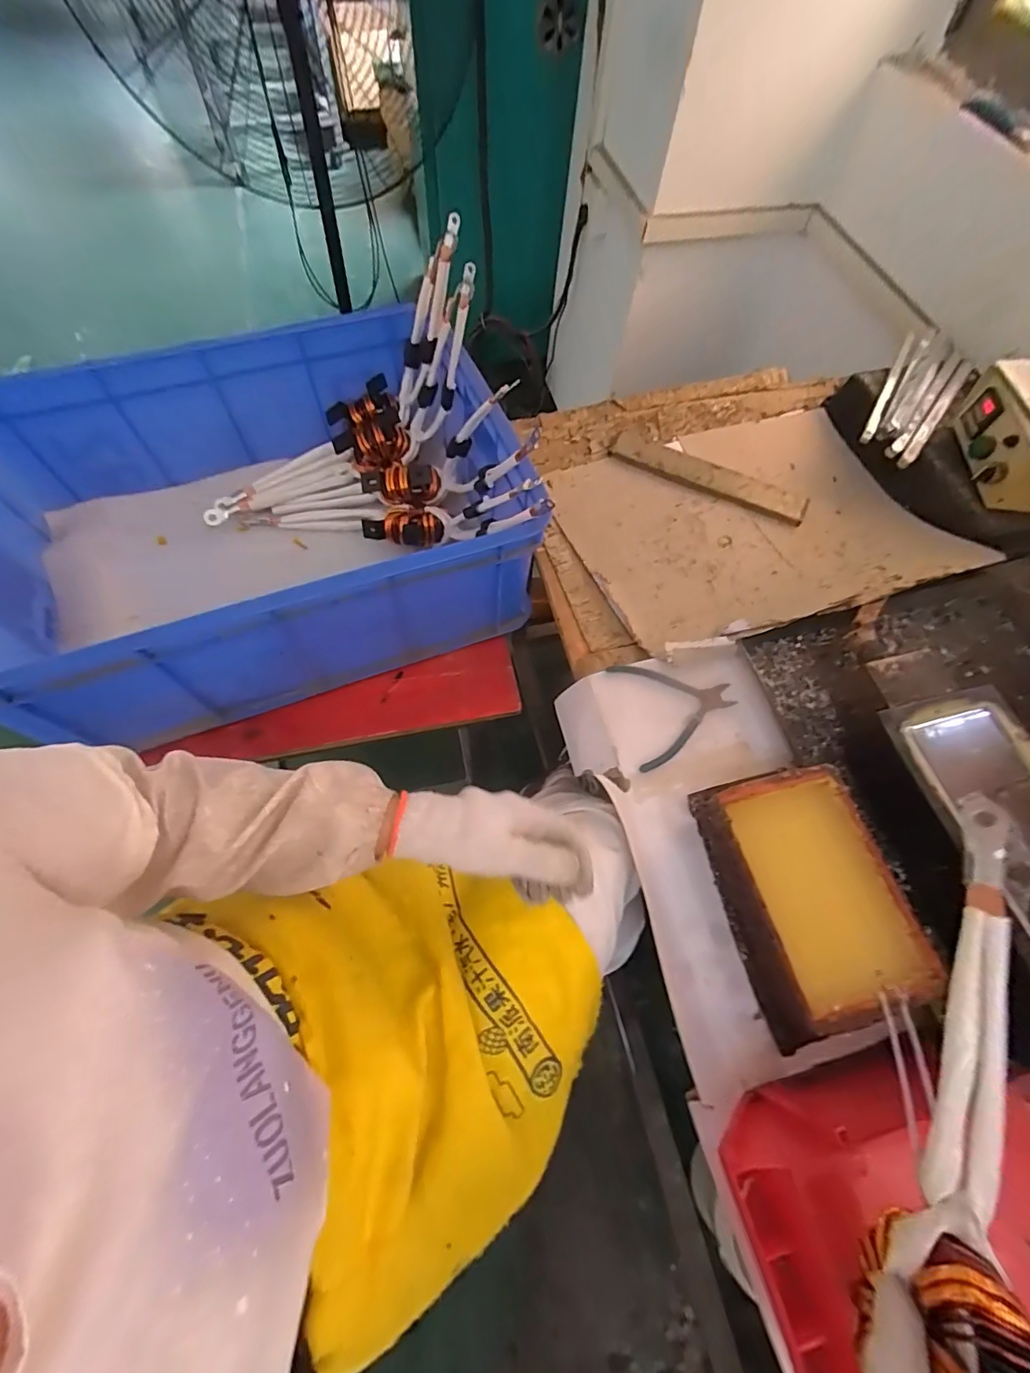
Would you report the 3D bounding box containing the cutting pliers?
[{"bbox_3d":[0.191,0.025,0.595,0.135,0.005,0.129,-8,65,-8],"label":"cutting pliers"}]

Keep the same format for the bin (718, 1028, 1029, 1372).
[{"bbox_3d":[0.273,0.369,0.365,0.239,0.122,0.154,-11,65,-9],"label":"bin"}]

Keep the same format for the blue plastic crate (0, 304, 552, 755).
[{"bbox_3d":[-0.325,-0.214,0.648,0.607,0.205,0.434,-19,67,-13],"label":"blue plastic crate"}]

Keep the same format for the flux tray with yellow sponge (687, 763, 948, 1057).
[{"bbox_3d":[0.270,0.193,0.478,0.133,0.064,0.212,-10,65,-9],"label":"flux tray with yellow sponge"}]

